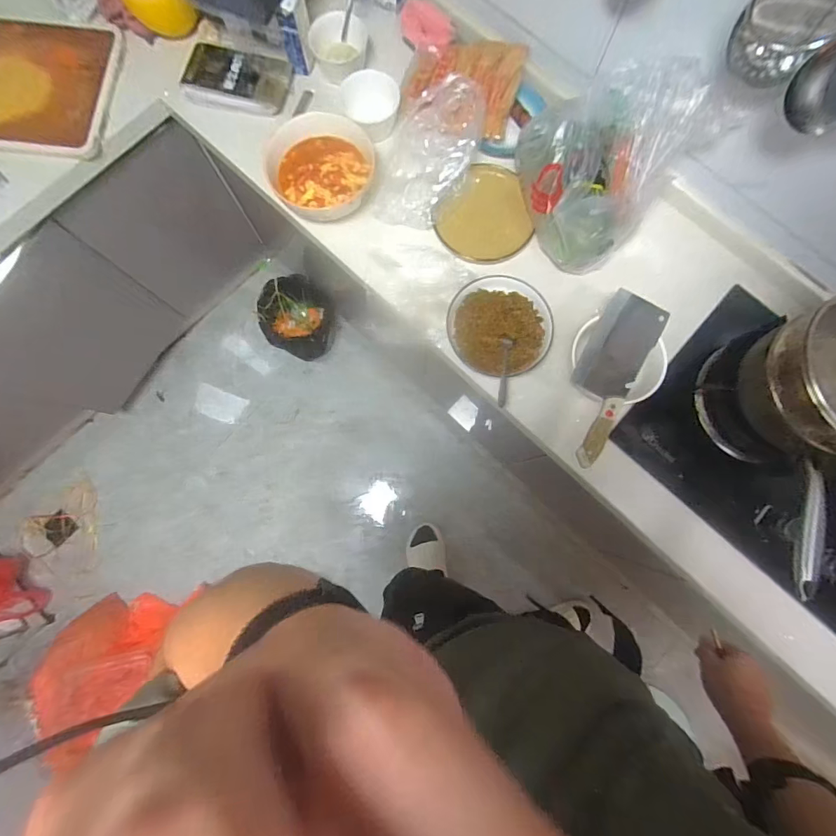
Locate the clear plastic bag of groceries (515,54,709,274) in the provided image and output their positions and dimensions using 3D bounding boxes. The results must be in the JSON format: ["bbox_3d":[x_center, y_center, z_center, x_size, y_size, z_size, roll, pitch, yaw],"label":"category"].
[{"bbox_3d":[0.337,-0.438,0.757,0.238,0.171,0.273,-9,83,-3],"label":"clear plastic bag of groceries"}]

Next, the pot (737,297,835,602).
[{"bbox_3d":[0.628,0.022,0.631,0.232,0.162,0.410,7,82,0],"label":"pot"}]

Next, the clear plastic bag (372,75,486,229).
[{"bbox_3d":[0.029,-0.529,0.852,0.162,0.085,0.297,15,82,1],"label":"clear plastic bag"}]

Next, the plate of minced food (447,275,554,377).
[{"bbox_3d":[0.151,-0.172,0.810,0.186,0.053,0.190,0,82,-1],"label":"plate of minced food"}]

